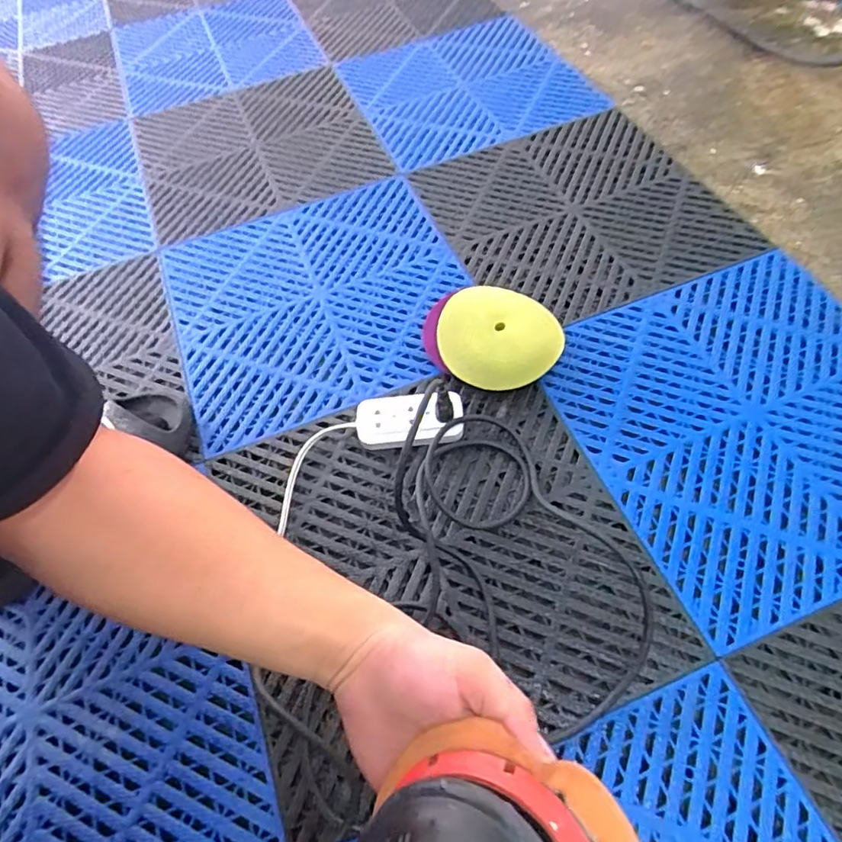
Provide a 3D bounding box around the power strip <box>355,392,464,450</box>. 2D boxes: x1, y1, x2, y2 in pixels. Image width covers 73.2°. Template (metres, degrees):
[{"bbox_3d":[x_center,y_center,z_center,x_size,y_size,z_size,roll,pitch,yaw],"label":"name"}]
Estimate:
[{"bbox_3d":[-0.013,0.001,0.648,0.119,0.031,0.053,-2,57,4],"label":"power strip"}]

